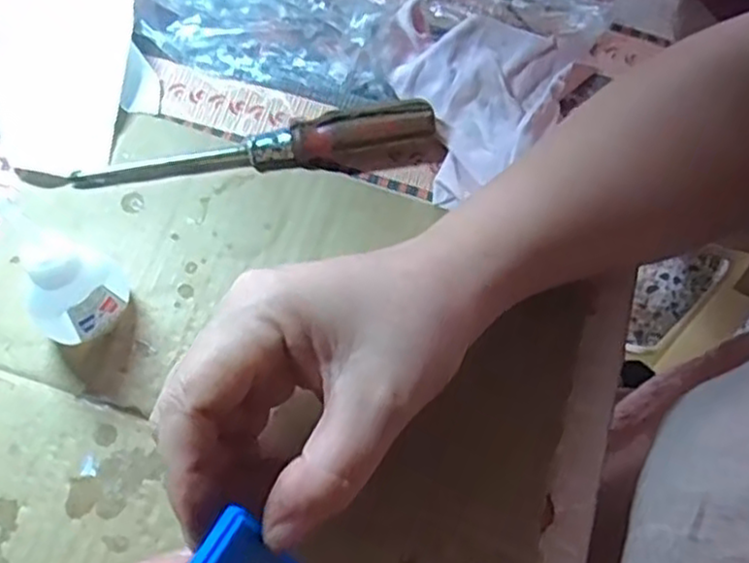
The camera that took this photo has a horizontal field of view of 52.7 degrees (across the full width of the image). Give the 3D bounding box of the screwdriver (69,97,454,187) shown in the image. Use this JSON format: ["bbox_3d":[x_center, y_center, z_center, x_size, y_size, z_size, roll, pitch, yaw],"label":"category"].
[{"bbox_3d":[-0.048,-0.057,0.327,0.157,0.018,0.021,-9,68,-7],"label":"screwdriver"}]

